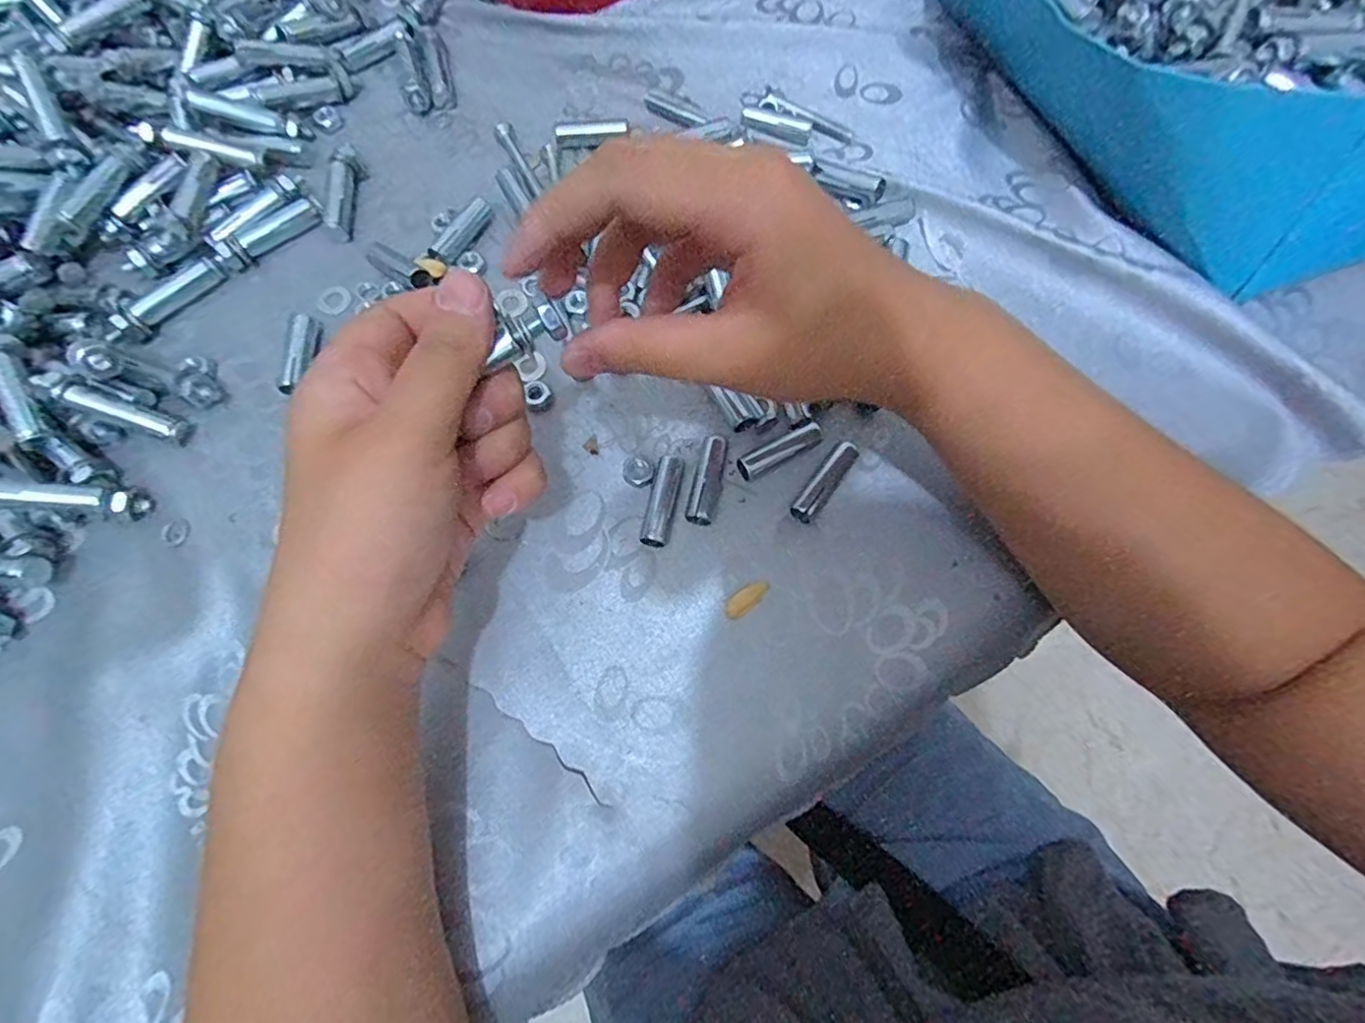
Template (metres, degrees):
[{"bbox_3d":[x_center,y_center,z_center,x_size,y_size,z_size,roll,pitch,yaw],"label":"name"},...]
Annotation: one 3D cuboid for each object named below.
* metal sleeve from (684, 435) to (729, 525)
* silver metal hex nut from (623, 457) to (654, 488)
[{"bbox_3d":[0.011,-0.014,0.268,0.013,0.009,0.039,12,71,2],"label":"metal sleeve"},{"bbox_3d":[-0.019,-0.018,0.271,0.013,0.004,0.014,-9,72,-5],"label":"silver metal hex nut"}]

